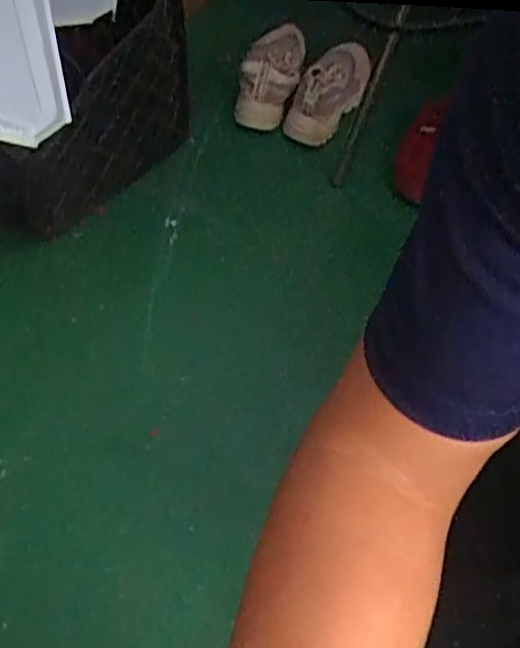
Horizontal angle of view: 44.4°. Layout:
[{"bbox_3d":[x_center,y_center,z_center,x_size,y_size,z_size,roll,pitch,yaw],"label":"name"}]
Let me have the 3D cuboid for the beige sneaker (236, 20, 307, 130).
[{"bbox_3d":[0.024,-0.414,1.066,0.082,0.069,0.213,20,60,7],"label":"beige sneaker"}]

